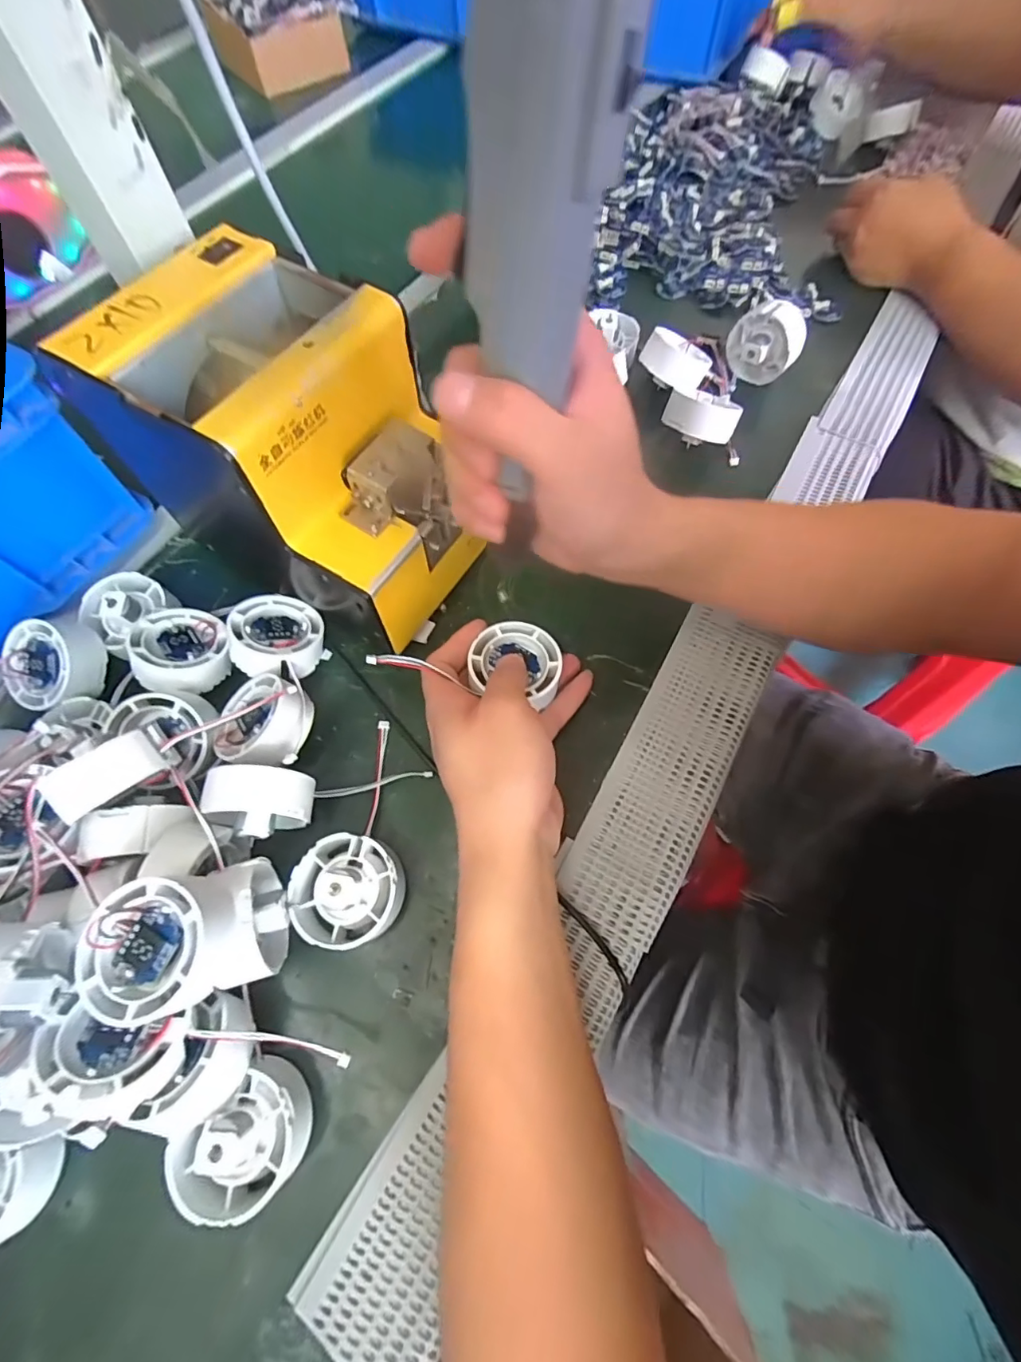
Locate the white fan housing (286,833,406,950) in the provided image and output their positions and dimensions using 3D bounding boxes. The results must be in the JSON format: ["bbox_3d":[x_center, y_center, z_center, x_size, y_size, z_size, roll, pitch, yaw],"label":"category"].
[{"bbox_3d":[-0.085,0.109,0.269,0.053,0.030,0.053,0,66,1],"label":"white fan housing"}]

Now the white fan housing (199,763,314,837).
[{"bbox_3d":[-0.130,0.066,0.275,0.047,0.049,0.031,-3,66,0],"label":"white fan housing"}]

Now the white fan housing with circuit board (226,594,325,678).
[{"bbox_3d":[-0.146,-0.028,0.323,0.056,0.018,0.052,13,49,-15],"label":"white fan housing with circuit board"}]

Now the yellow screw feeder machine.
[{"bbox_3d":[-0.112,-0.123,0.307,0.180,0.154,0.141,37,72,15],"label":"yellow screw feeder machine"}]

